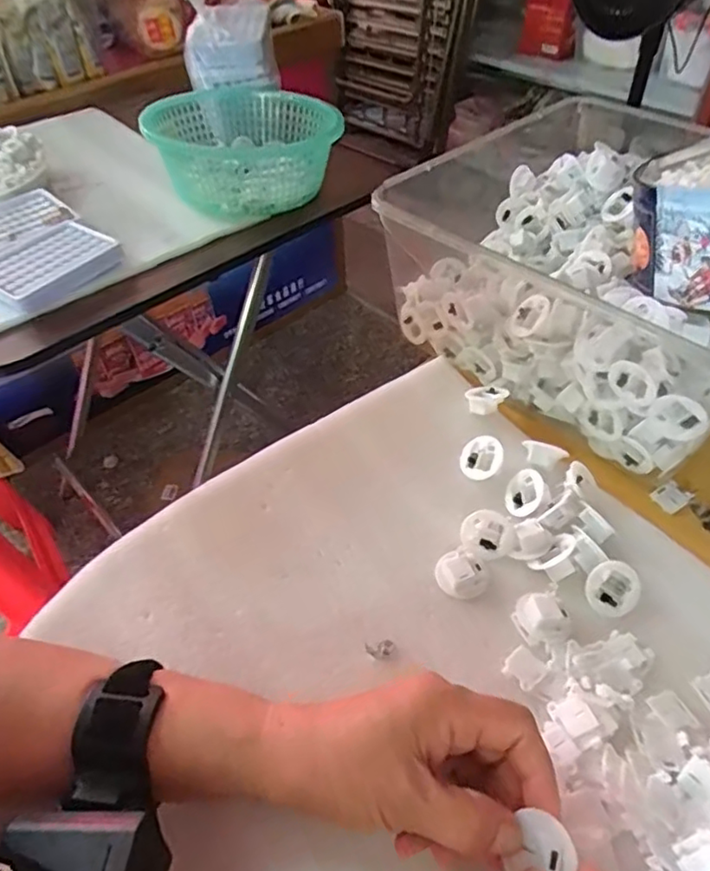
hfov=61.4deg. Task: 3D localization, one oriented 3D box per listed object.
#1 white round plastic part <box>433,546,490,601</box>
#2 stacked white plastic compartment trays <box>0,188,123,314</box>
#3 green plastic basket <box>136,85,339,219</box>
[{"bbox_3d":[0.067,0.085,0.374,0.032,0.016,0.029,9,49,11],"label":"white round plastic part"},{"bbox_3d":[-0.363,-0.213,0.668,0.191,0.029,0.127,35,58,30],"label":"stacked white plastic compartment trays"},{"bbox_3d":[-0.131,-0.372,0.765,0.223,0.091,0.221,-2,47,2],"label":"green plastic basket"}]

